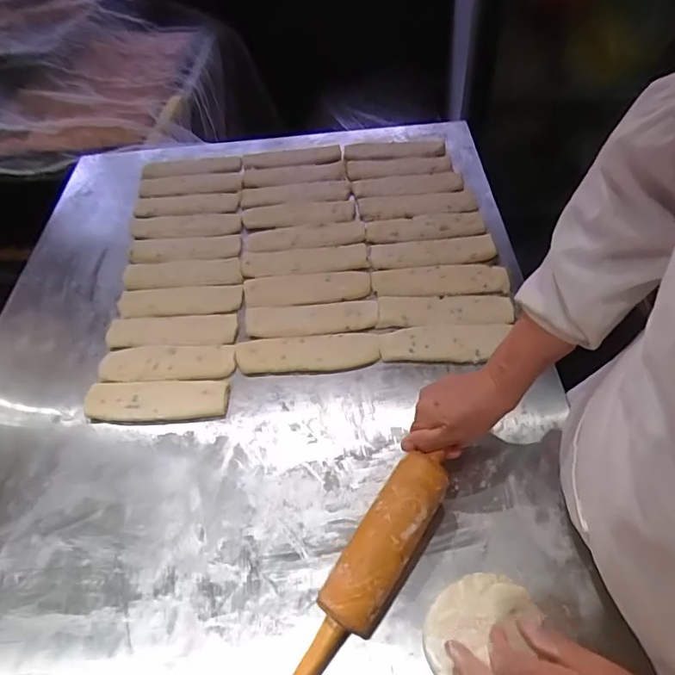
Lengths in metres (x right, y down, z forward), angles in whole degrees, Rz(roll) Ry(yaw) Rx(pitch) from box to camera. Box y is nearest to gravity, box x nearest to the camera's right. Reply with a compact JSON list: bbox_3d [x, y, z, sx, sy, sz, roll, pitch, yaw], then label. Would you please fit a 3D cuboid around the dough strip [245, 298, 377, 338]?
[{"bbox_3d":[-0.039,-0.026,0.716,0.189,0.005,0.062,-4,52,3],"label":"dough strip"}]

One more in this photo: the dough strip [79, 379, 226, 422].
[{"bbox_3d":[-0.236,0.082,0.644,0.184,0.012,0.060,-2,52,4],"label":"dough strip"}]

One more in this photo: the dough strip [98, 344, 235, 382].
[{"bbox_3d":[-0.236,0.034,0.681,0.184,0.010,0.060,-5,52,2],"label":"dough strip"}]

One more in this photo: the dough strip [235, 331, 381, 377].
[{"bbox_3d":[-0.041,0.022,0.676,0.192,0.007,0.062,-5,52,2],"label":"dough strip"}]

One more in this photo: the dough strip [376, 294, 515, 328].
[{"bbox_3d":[0.151,-0.039,0.700,0.184,0.004,0.054,0,52,6],"label":"dough strip"}]

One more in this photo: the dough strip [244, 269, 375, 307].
[{"bbox_3d":[-0.046,-0.076,0.755,0.191,0.005,0.062,-6,52,1],"label":"dough strip"}]

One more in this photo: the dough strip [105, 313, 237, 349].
[{"bbox_3d":[-0.243,-0.011,0.718,0.185,0.008,0.060,-6,52,2],"label":"dough strip"}]

